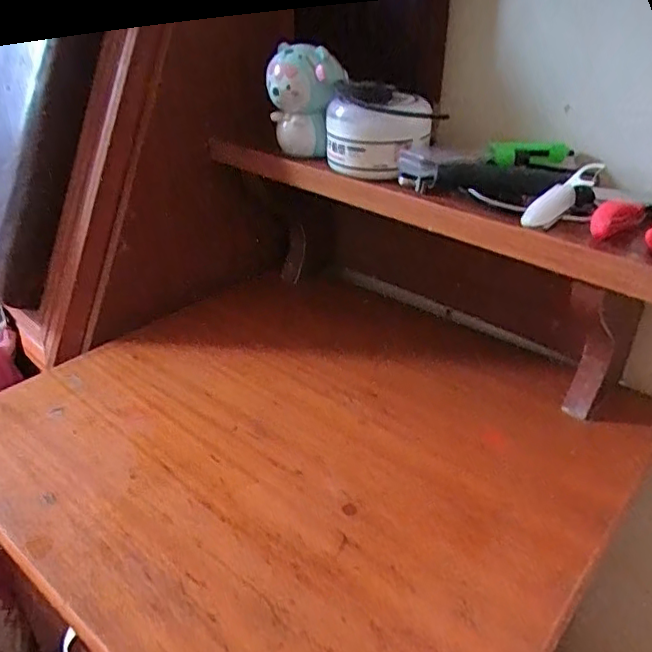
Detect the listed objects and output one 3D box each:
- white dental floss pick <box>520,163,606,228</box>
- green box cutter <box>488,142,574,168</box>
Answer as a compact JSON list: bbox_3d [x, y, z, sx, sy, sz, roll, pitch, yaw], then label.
[{"bbox_3d":[0.173,-0.095,0.433,0.075,0.015,0.013,-39,40,-7],"label":"white dental floss pick"},{"bbox_3d":[0.174,-0.149,0.517,0.091,0.011,0.031,-9,58,-23],"label":"green box cutter"}]

